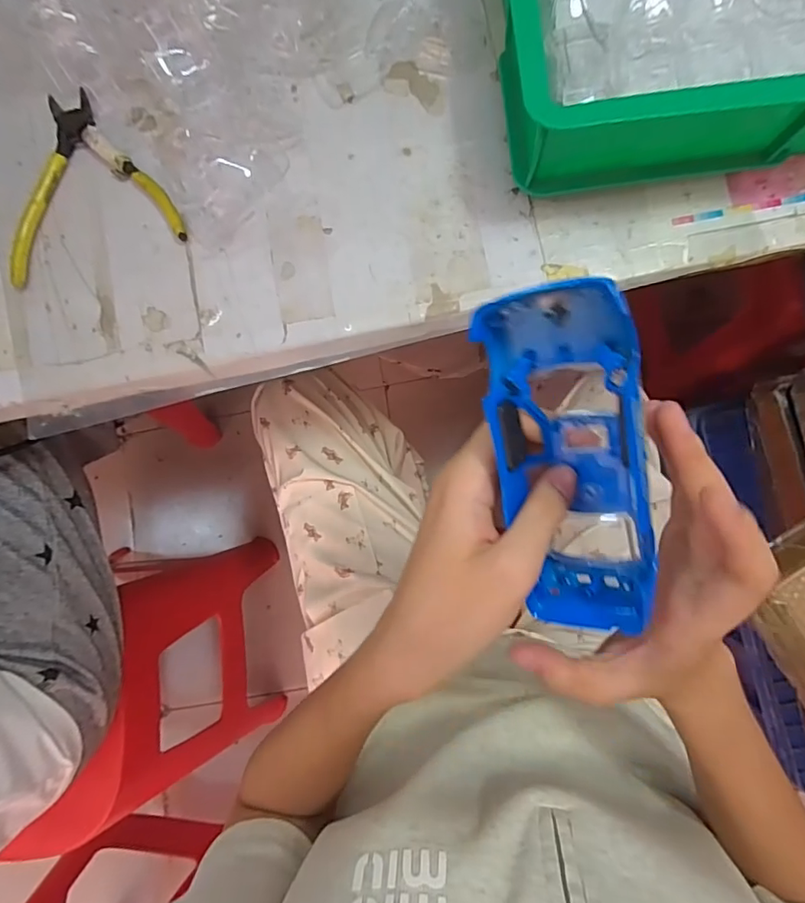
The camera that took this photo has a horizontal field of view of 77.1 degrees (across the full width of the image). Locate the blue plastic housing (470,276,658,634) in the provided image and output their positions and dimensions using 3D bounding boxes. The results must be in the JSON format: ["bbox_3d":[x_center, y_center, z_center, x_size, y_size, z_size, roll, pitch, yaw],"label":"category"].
[{"bbox_3d":[0.064,0.004,0.200,0.050,0.040,0.132,-12,103,6],"label":"blue plastic housing"}]

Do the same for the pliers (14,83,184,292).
[{"bbox_3d":[-0.241,-0.205,0.375,0.132,0.013,0.137,-16,83,2],"label":"pliers"}]

